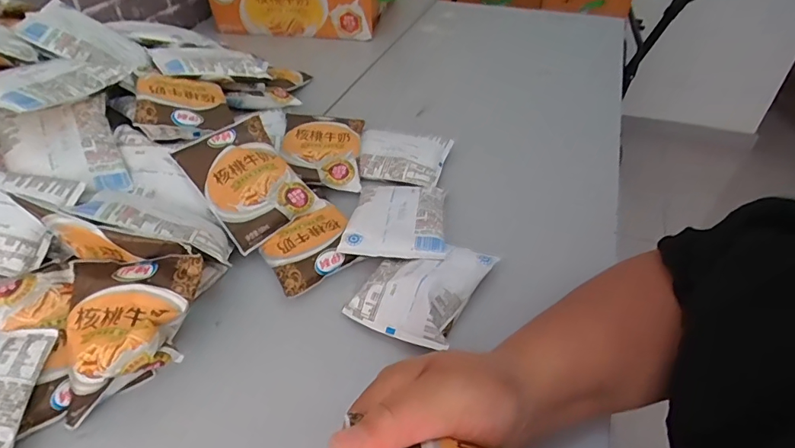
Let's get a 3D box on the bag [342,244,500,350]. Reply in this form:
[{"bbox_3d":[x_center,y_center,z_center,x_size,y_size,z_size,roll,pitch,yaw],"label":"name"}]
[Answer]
[{"bbox_3d":[0.023,0.048,0.415,0.089,0.023,0.114,20,46,21],"label":"bag"}]

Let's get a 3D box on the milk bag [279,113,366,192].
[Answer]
[{"bbox_3d":[-0.091,-0.091,0.564,0.094,0.027,0.115,0,42,0],"label":"milk bag"}]

